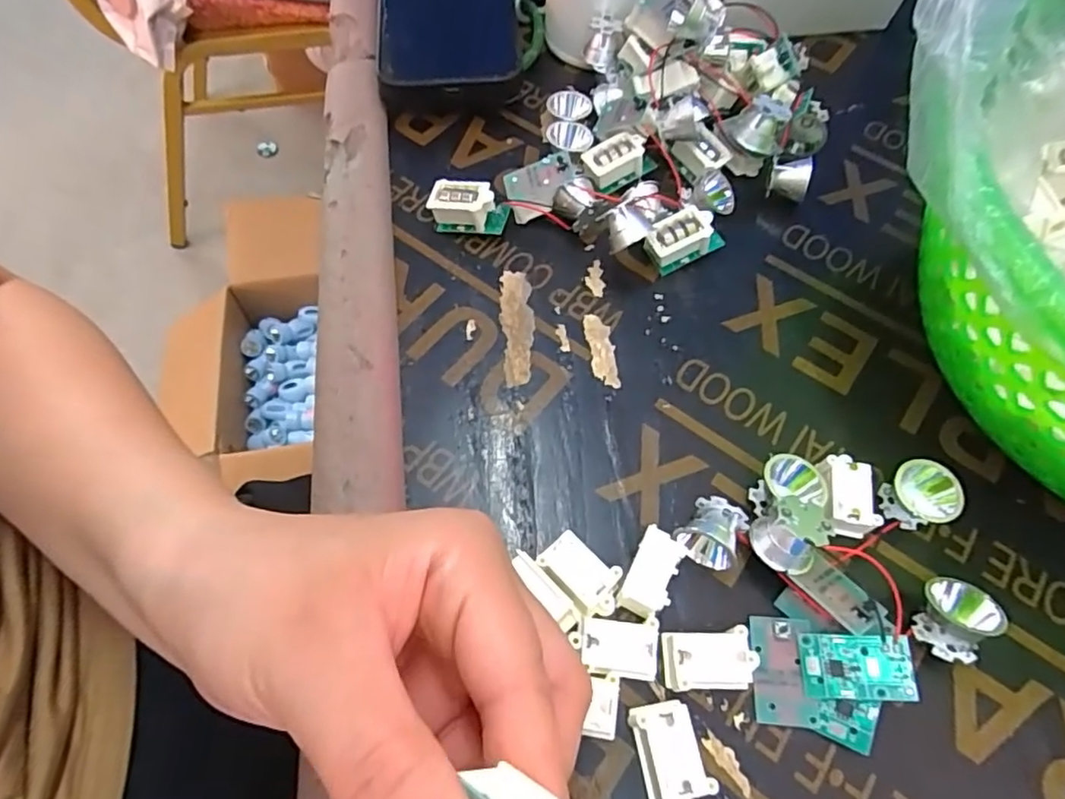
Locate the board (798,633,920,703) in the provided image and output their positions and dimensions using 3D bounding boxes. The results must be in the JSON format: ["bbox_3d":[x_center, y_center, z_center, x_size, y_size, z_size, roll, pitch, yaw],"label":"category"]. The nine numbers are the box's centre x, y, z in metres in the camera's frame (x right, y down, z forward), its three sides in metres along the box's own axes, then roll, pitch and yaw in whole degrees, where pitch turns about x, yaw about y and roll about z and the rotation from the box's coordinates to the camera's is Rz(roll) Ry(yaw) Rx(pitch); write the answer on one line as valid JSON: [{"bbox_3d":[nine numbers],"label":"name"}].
[{"bbox_3d":[0.103,0.086,0.193,0.032,0.004,0.019,-5,73,15],"label":"board"}]

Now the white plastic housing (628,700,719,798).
[{"bbox_3d":[0.041,0.108,0.183,0.018,0.014,0.029,-15,63,-10],"label":"white plastic housing"}]

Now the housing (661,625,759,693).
[{"bbox_3d":[0.056,0.085,0.195,0.030,0.014,0.017,-1,62,-3],"label":"housing"}]

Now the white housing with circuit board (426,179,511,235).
[{"bbox_3d":[-0.030,-0.089,0.281,0.035,0.021,0.017,13,62,5],"label":"white housing with circuit board"}]

